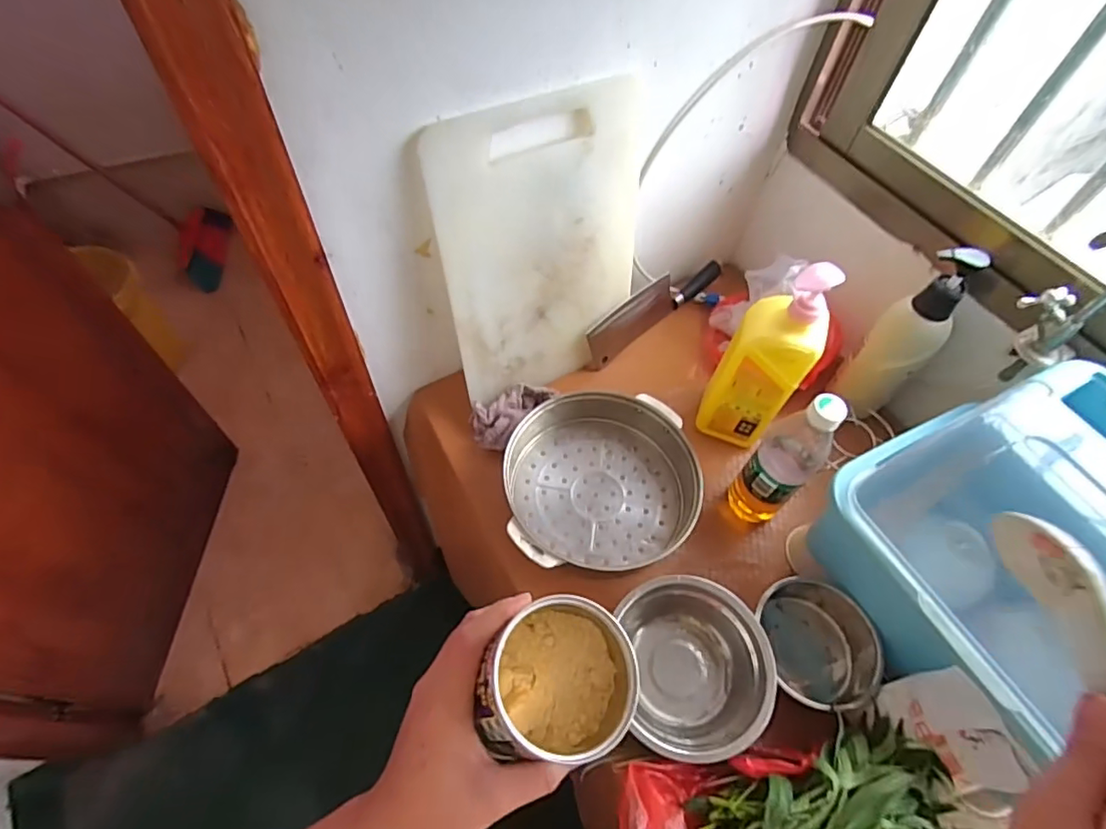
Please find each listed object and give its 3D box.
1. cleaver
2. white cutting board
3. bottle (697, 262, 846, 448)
[{"bbox_3d":[0.158,-0.167,0.859,0.272,0.076,0.025,-36,67,-24],"label":"cleaver"},{"bbox_3d":[-0.005,-0.184,0.691,0.260,0.370,0.013,-25,50,-20],"label":"white cutting board"},{"bbox_3d":[0.254,-0.062,0.686,0.094,0.277,0.080,28,60,12],"label":"bottle"}]

